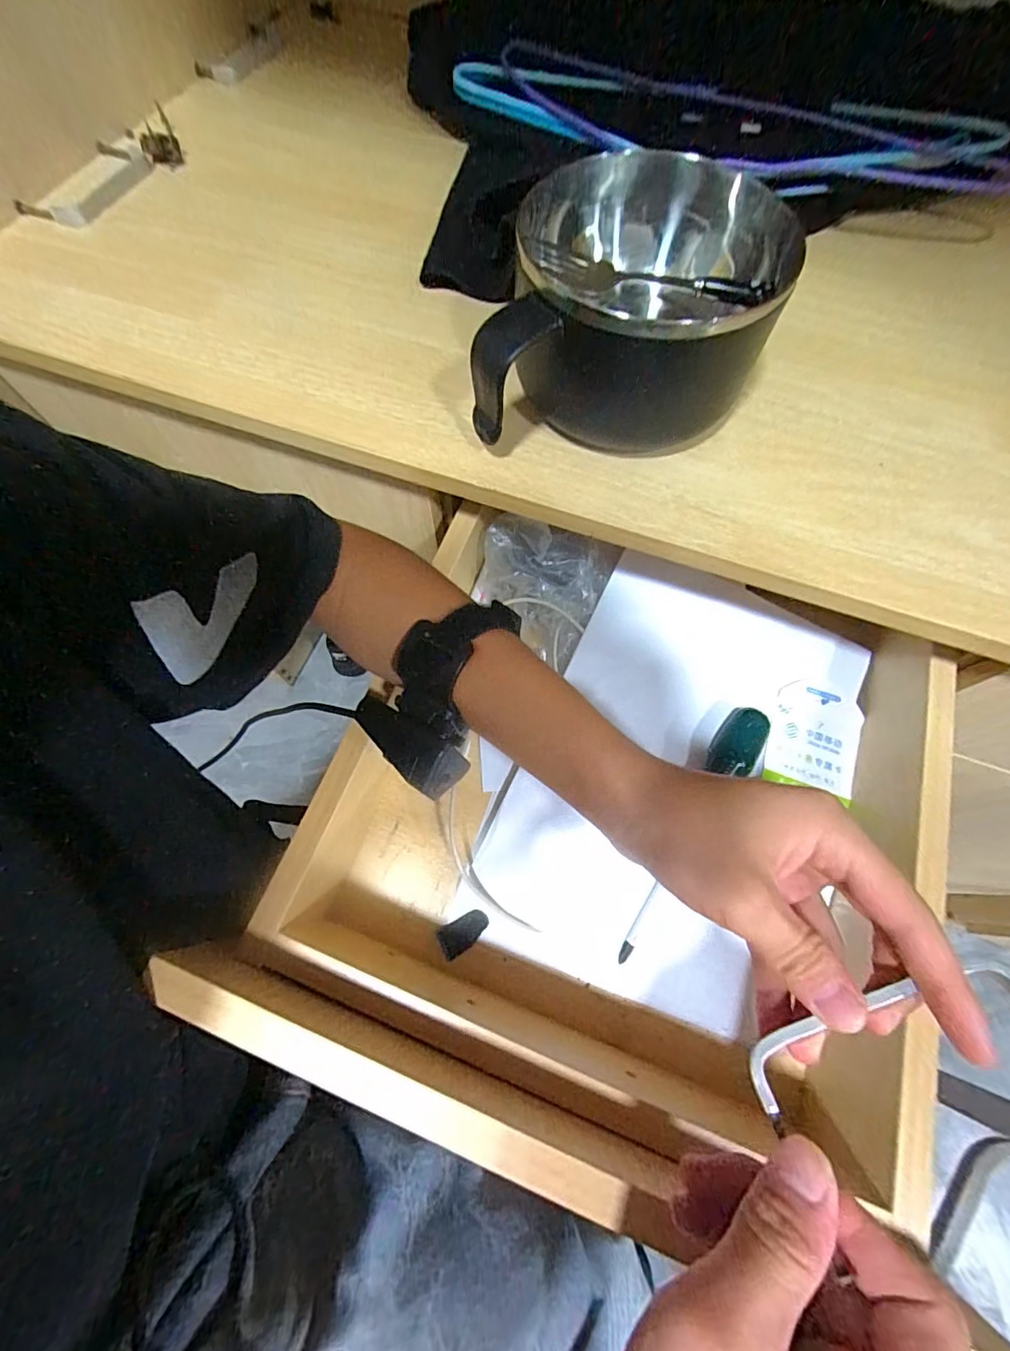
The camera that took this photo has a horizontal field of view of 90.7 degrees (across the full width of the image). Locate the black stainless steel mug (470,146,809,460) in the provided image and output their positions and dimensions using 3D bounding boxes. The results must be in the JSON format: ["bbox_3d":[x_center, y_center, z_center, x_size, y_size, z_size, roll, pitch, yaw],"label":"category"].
[{"bbox_3d":[0.065,-0.206,0.287,0.157,0.094,0.126,5,67,0],"label":"black stainless steel mug"}]

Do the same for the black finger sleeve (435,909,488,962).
[{"bbox_3d":[-0.028,0.175,0.339,0.035,0.004,0.020,-24,70,-11],"label":"black finger sleeve"}]

